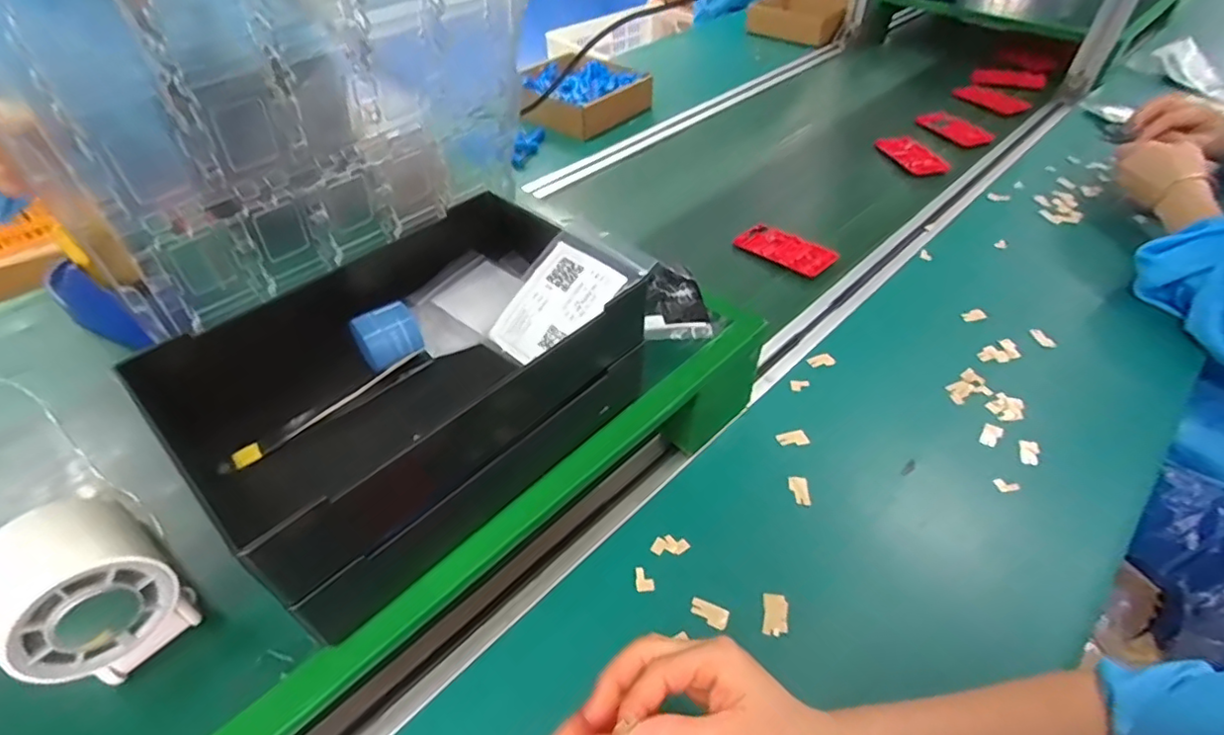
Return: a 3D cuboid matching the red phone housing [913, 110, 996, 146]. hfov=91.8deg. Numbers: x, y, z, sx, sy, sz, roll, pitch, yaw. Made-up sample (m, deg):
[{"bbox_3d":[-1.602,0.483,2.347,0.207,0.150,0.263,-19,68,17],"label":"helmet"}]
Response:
[{"bbox_3d":[0.583,-0.409,1.010,0.052,0.017,0.120,-26,54,-22],"label":"red phone housing"}]

